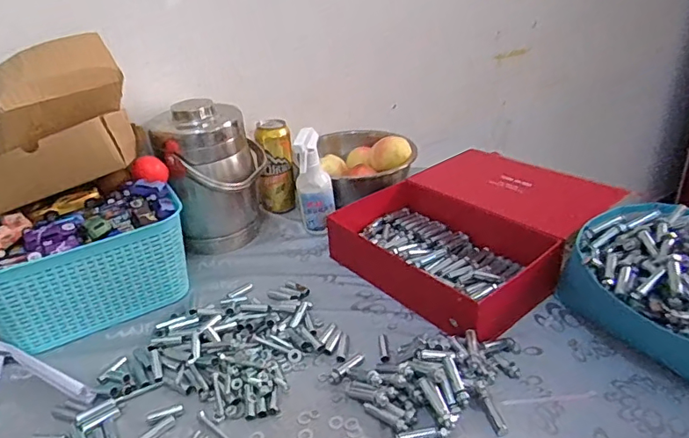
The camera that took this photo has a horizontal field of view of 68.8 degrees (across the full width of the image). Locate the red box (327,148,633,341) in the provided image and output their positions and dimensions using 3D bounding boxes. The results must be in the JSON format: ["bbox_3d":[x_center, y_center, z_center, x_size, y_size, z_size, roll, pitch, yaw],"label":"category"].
[{"bbox_3d":[0.191,0.008,0.796,0.357,0.093,0.346,-25,34,-33],"label":"red box"}]

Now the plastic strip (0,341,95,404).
[{"bbox_3d":[-0.423,0.175,0.634,0.302,0.018,0.027,9,31,23],"label":"plastic strip"}]

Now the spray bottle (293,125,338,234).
[{"bbox_3d":[-0.047,-0.053,0.830,0.059,0.183,0.060,-6,28,-3],"label":"spray bottle"}]

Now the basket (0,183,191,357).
[{"bbox_3d":[-0.367,0.062,0.715,0.275,0.133,0.154,-19,31,-25],"label":"basket"}]

